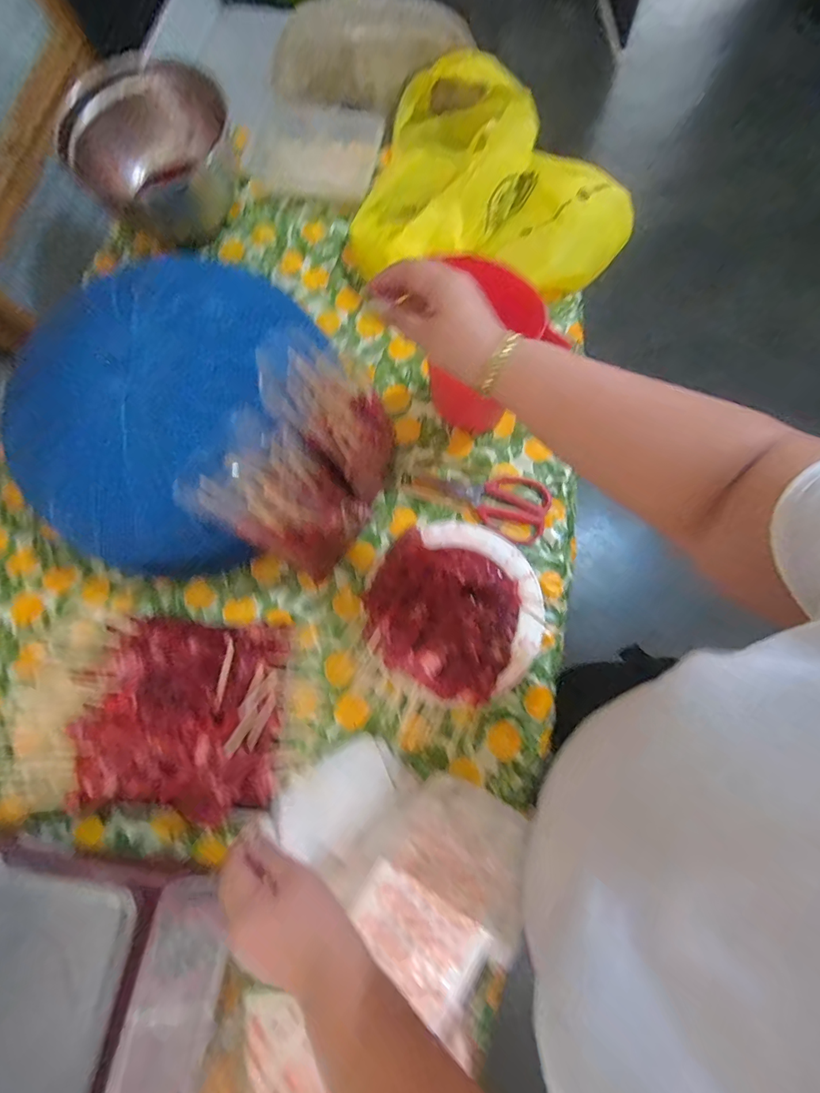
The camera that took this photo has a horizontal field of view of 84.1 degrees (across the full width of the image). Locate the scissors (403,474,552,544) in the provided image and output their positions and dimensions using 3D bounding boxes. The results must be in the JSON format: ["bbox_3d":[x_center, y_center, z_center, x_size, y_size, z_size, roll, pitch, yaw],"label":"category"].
[{"bbox_3d":[0.107,-0.083,0.686,0.210,0.009,0.095,26,78,8],"label":"scissors"}]

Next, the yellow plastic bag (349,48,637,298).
[{"bbox_3d":[0.142,-0.607,0.758,0.434,0.125,0.335,5,76,3],"label":"yellow plastic bag"}]

